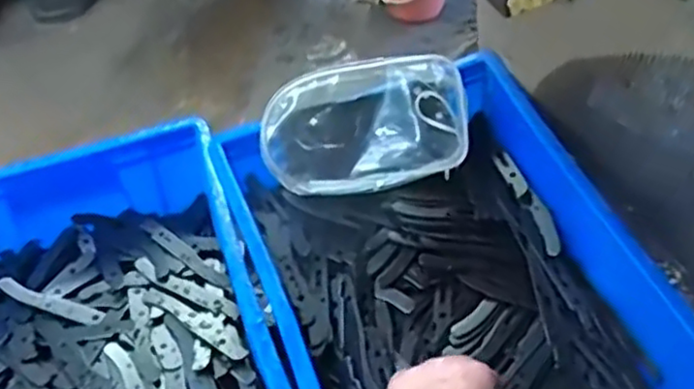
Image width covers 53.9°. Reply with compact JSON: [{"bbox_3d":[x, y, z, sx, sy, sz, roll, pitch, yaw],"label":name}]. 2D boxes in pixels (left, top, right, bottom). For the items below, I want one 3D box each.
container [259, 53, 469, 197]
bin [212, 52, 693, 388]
[{"bbox_3d":[0.015,-0.065,0.660,0.193,0.050,0.118,-12,94,-4],"label":"container"},{"bbox_3d":[0.094,0.069,0.598,0.312,0.098,0.406,-18,54,-9],"label":"bin"}]

